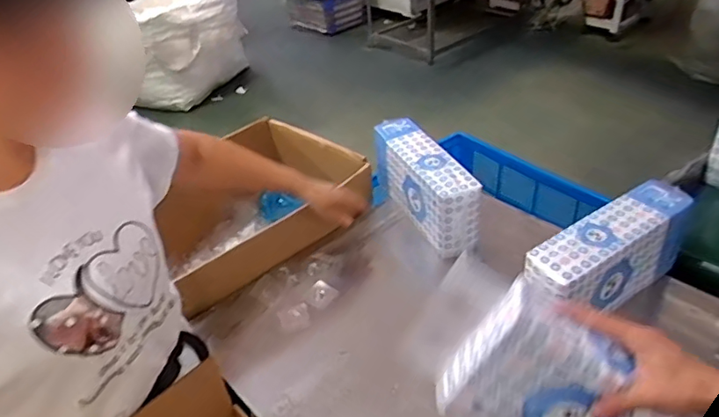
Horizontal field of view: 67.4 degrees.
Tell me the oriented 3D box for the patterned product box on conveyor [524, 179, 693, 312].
[{"bbox_3d":[0.431,0.087,0.951,0.357,0.153,0.092,-24,40,-24],"label":"patterned product box on conveyor"}]

